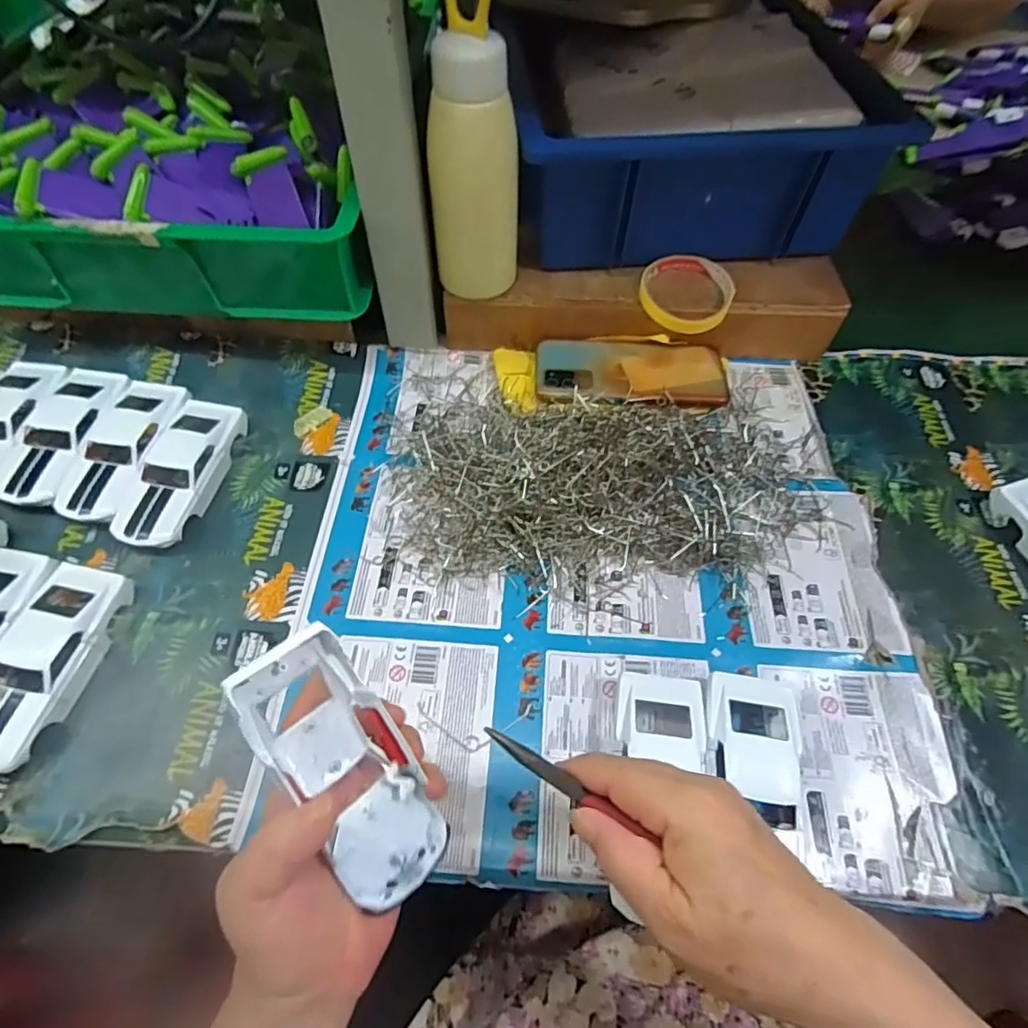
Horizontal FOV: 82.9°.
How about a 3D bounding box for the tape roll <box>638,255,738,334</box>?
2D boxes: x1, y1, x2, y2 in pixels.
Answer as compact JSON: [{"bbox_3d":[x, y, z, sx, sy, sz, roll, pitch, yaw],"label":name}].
[{"bbox_3d":[0.149,-0.191,0.502,0.077,0.017,0.081,0,57,0],"label":"tape roll"}]

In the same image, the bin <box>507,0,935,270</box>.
[{"bbox_3d":[0.149,-0.347,0.525,0.301,0.106,0.241,-2,57,-2],"label":"bin"}]

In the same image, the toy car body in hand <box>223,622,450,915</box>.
[{"bbox_3d":[-0.081,0.120,0.278,0.052,0.034,0.130,-30,95,-17],"label":"toy car body in hand"}]

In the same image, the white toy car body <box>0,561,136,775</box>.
[{"bbox_3d":[-0.308,0.095,0.375,0.060,0.028,0.130,12,60,6],"label":"white toy car body"}]

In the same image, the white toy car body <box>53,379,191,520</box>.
[{"bbox_3d":[-0.308,-0.052,0.464,0.055,0.022,0.130,10,59,5],"label":"white toy car body"}]

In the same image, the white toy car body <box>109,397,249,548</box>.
[{"bbox_3d":[-0.260,-0.033,0.455,0.054,0.026,0.130,10,60,5],"label":"white toy car body"}]

